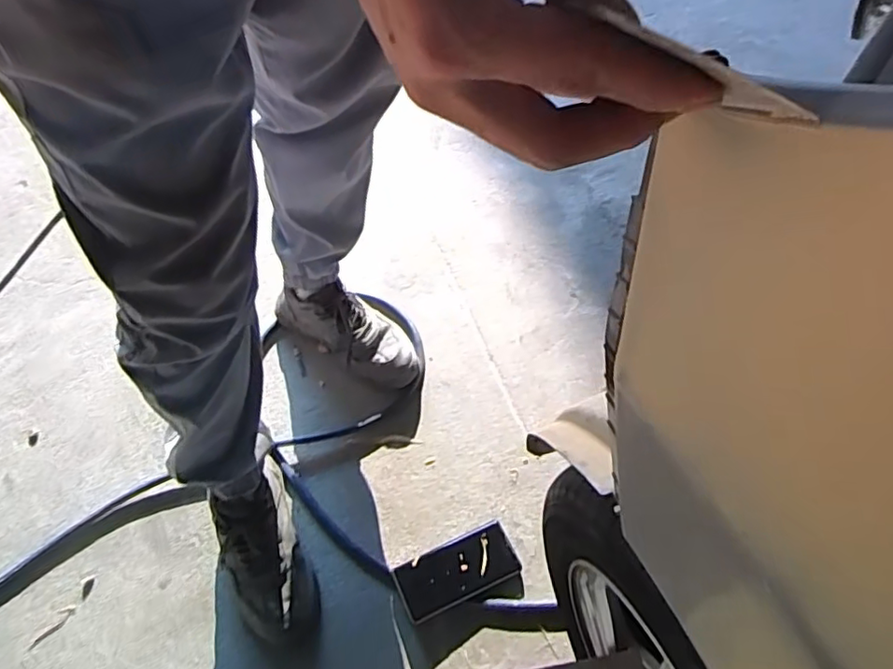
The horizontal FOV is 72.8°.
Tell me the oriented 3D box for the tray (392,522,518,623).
[{"bbox_3d":[0.014,0.319,0.822,0.163,0.019,0.077,-19,55,-20],"label":"tray"}]

